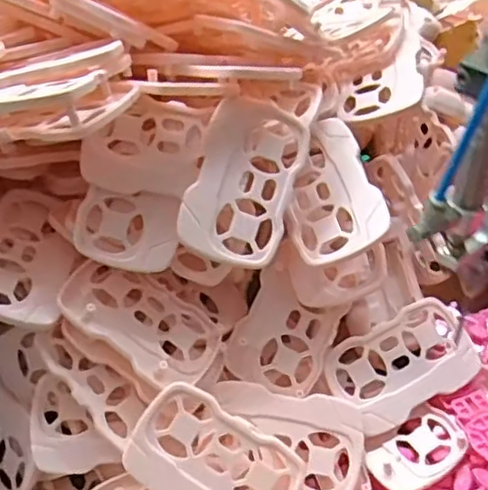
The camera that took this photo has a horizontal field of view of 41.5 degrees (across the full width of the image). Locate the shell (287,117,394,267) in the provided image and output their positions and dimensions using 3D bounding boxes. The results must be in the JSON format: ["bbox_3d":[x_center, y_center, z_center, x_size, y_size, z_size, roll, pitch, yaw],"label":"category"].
[{"bbox_3d":[0.047,-0.031,0.367,0.053,0.005,0.081,-27,61,15],"label":"shell"}]

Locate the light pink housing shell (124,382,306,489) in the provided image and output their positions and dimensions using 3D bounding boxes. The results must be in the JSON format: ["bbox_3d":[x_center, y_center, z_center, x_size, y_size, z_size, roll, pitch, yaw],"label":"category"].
[{"bbox_3d":[-0.014,0.112,0.327,0.087,0.009,0.053,35,79,2],"label":"light pink housing shell"}]

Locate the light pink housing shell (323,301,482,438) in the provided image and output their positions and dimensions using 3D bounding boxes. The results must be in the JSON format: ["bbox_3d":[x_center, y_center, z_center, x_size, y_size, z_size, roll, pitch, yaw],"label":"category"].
[{"bbox_3d":[0.092,0.071,0.377,0.086,0.021,0.053,-26,67,-13],"label":"light pink housing shell"}]

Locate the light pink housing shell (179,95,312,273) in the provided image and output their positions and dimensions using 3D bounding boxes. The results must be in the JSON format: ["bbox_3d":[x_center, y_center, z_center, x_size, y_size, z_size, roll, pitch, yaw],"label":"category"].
[{"bbox_3d":[0.000,-0.034,0.340,0.054,0.006,0.087,16,79,-8],"label":"light pink housing shell"}]

